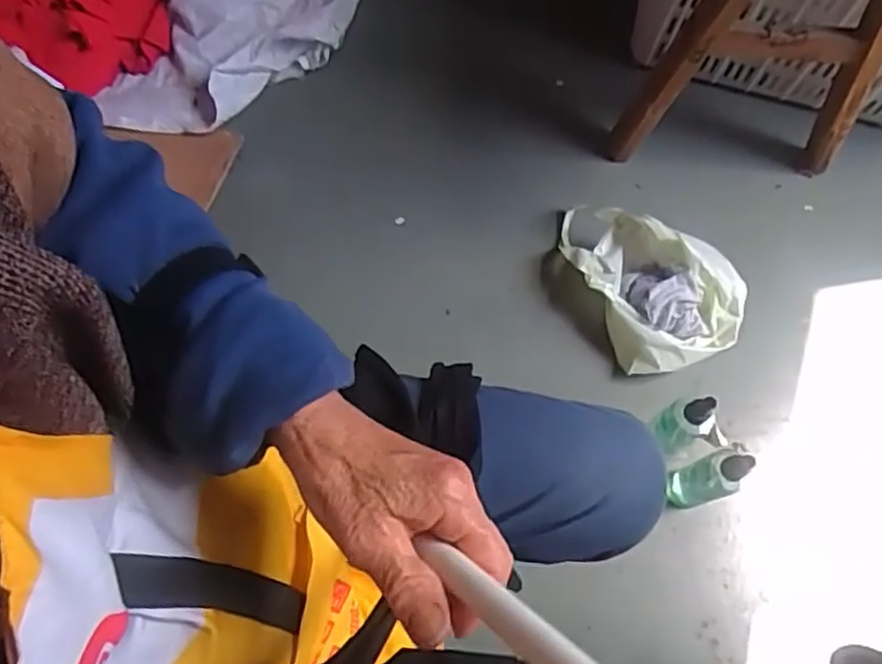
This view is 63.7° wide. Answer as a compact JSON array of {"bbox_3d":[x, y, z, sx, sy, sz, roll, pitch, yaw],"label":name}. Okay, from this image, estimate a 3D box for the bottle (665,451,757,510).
[{"bbox_3d":[0.317,0.180,0.856,0.046,0.184,0.053,-17,70,-9],"label":"bottle"}]

